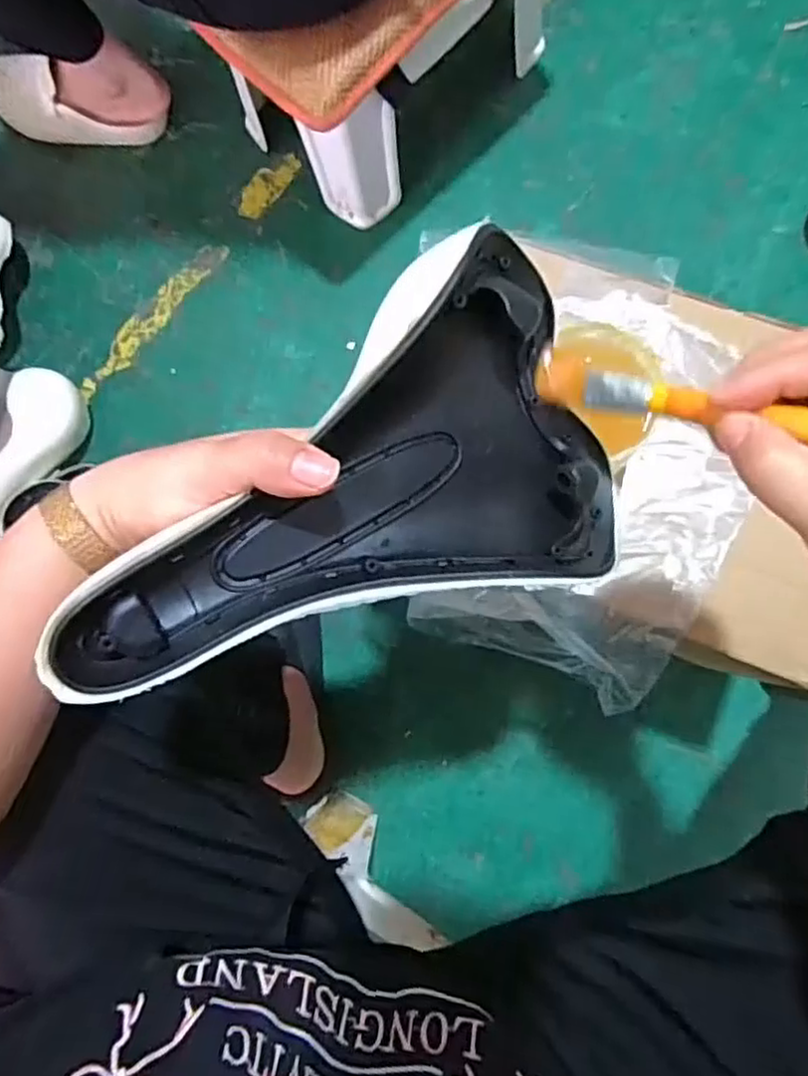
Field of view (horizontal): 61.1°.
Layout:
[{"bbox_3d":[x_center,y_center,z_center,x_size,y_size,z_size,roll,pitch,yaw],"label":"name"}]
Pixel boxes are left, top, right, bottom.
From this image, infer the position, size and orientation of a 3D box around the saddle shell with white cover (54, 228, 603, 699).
[{"bbox_3d":[-0.015,-0.011,0.282,0.254,0.065,0.141,-33,82,-21],"label":"saddle shell with white cover"}]

